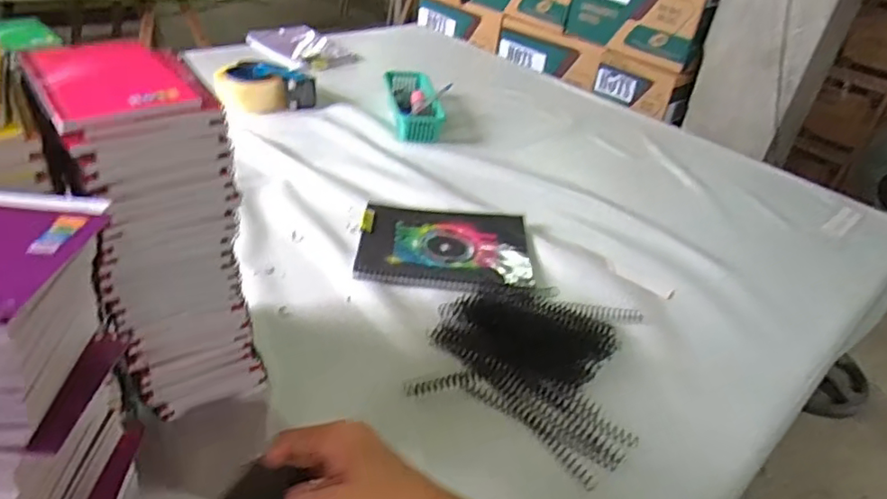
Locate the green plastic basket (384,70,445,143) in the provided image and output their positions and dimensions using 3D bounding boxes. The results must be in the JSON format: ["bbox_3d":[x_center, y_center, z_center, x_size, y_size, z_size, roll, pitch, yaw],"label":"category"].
[{"bbox_3d":[-0.054,-0.259,1.048,0.089,0.055,0.203,-2,38,-13],"label":"green plastic basket"}]

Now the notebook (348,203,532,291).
[{"bbox_3d":[0.005,-0.005,0.729,0.212,0.014,0.153,6,37,-2],"label":"notebook"}]

